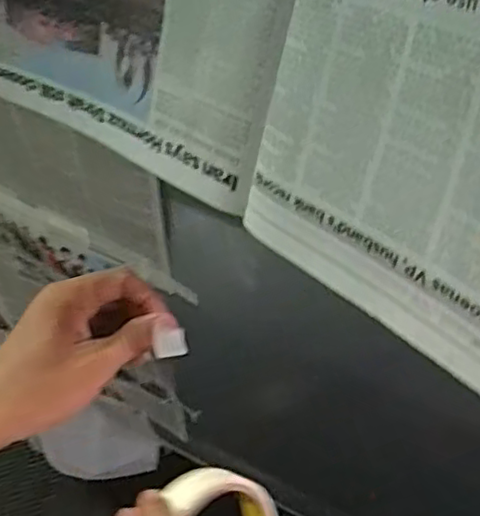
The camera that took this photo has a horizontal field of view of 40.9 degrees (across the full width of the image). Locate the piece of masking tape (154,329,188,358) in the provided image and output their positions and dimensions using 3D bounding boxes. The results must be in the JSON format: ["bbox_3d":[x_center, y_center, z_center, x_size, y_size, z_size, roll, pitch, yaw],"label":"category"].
[{"bbox_3d":[-0.045,0.057,0.422,0.020,0.021,0.007,-8,50,-1],"label":"piece of masking tape"}]

